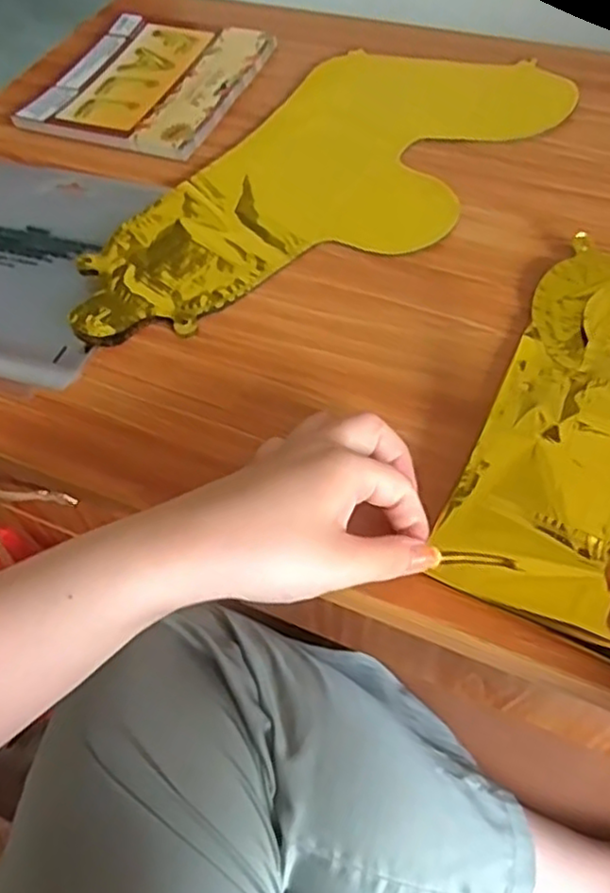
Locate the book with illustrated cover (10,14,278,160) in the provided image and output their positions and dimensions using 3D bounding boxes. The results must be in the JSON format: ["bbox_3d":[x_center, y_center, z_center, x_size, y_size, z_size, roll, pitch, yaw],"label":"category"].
[{"bbox_3d":[-0.138,-0.324,0.619,0.164,0.009,0.193,18,59,15],"label":"book with illustrated cover"}]

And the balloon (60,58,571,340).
[{"bbox_3d":[0.018,-0.195,0.515,0.186,0.015,0.402,31,64,23],"label":"balloon"}]

